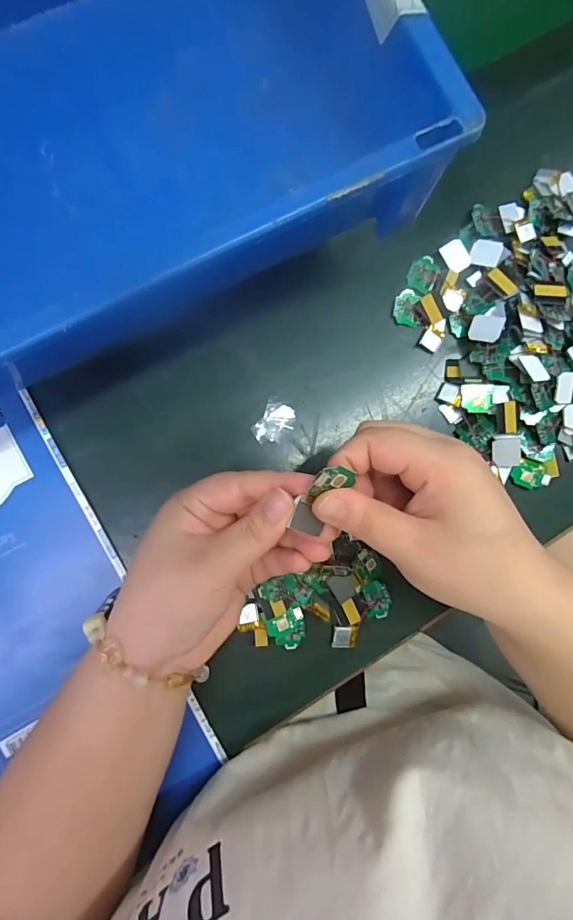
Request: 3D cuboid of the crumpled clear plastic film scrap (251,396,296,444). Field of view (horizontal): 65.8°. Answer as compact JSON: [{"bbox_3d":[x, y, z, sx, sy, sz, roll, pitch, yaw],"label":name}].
[{"bbox_3d":[-0.008,-0.026,0.305,0.023,0.006,0.032,30,85,-3],"label":"crumpled clear plastic film scrap"}]

